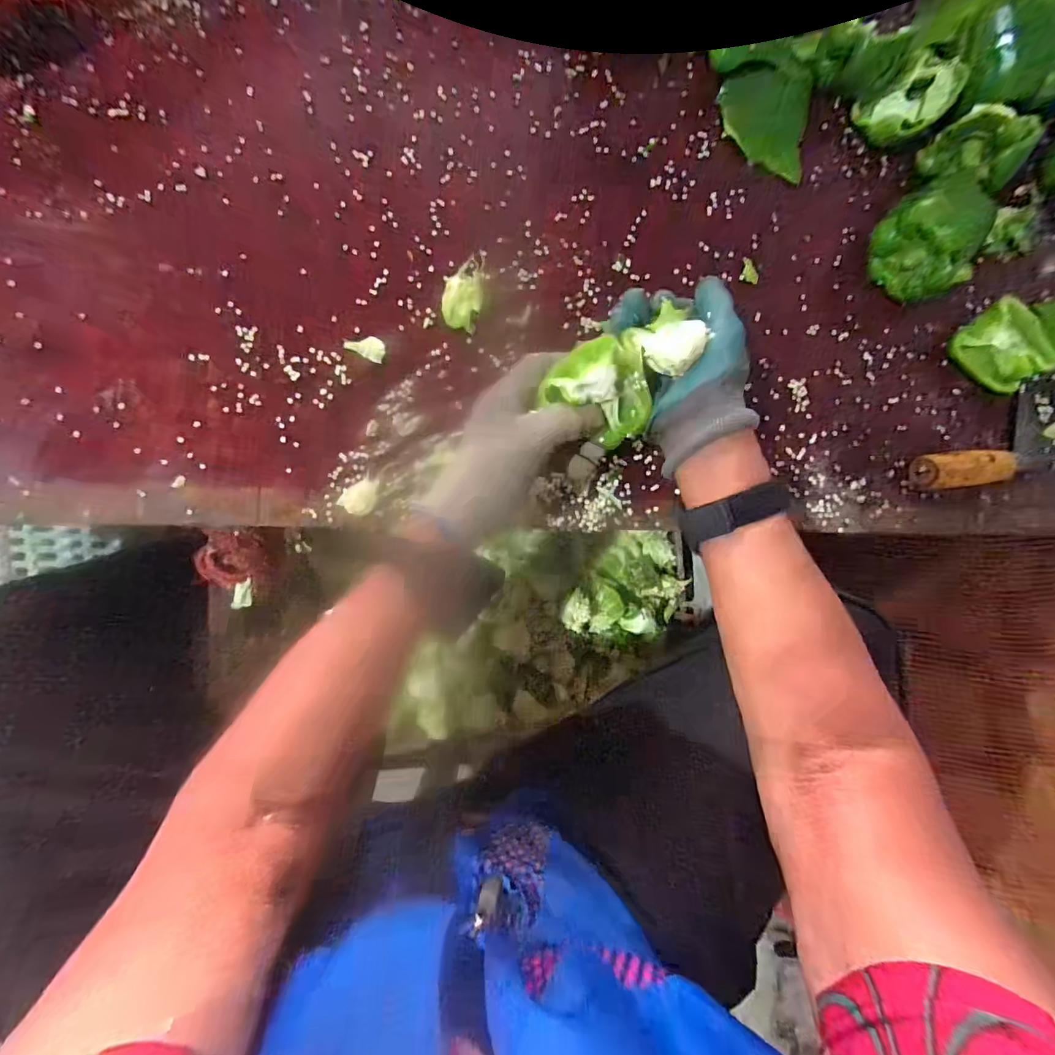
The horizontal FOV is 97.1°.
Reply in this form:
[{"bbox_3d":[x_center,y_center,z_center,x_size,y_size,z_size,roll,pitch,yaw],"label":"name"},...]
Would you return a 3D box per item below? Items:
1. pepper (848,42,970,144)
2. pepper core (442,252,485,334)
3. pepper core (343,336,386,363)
[{"bbox_3d":[0.354,-0.395,0.430,0.089,0.043,0.063,-40,90,-6],"label":"pepper"},{"bbox_3d":[-0.055,-0.198,0.397,0.034,0.035,0.048,5,85,-4],"label":"pepper core"},{"bbox_3d":[-0.138,-0.155,0.401,0.032,0.007,0.019,23,84,-2],"label":"pepper core"}]

